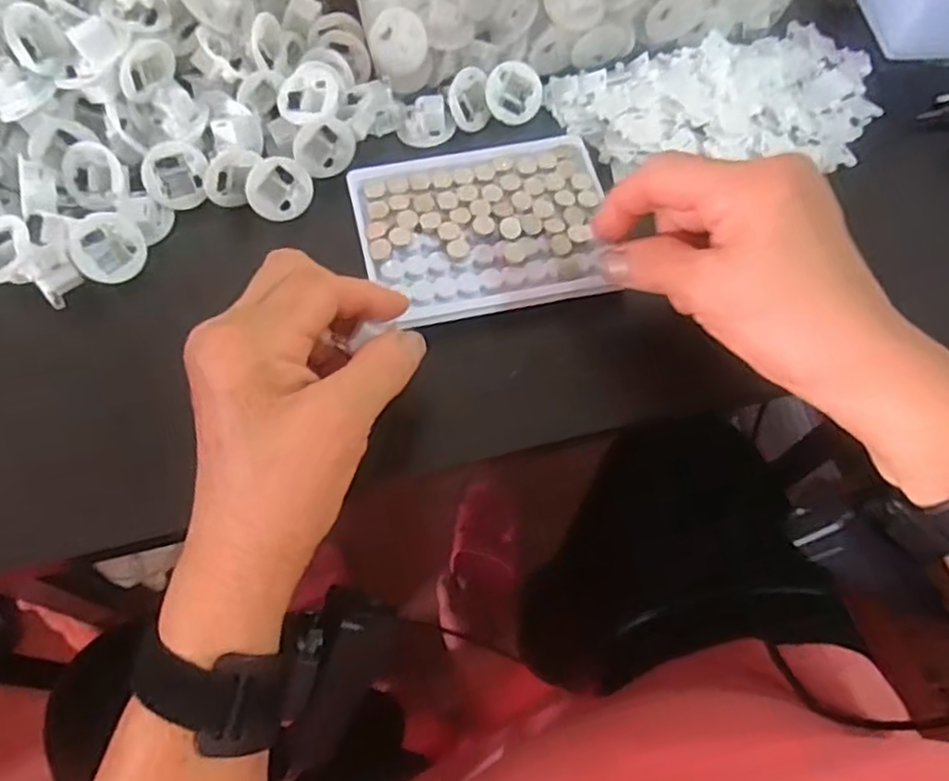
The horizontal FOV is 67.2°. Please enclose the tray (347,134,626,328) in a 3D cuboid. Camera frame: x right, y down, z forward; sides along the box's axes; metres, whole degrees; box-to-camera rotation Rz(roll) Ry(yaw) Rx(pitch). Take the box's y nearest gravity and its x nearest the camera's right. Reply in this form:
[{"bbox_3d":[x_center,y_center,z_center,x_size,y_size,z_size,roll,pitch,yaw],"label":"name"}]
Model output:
[{"bbox_3d":[0.006,-0.083,0.368,0.125,0.012,0.098,-11,65,-8],"label":"tray"}]

